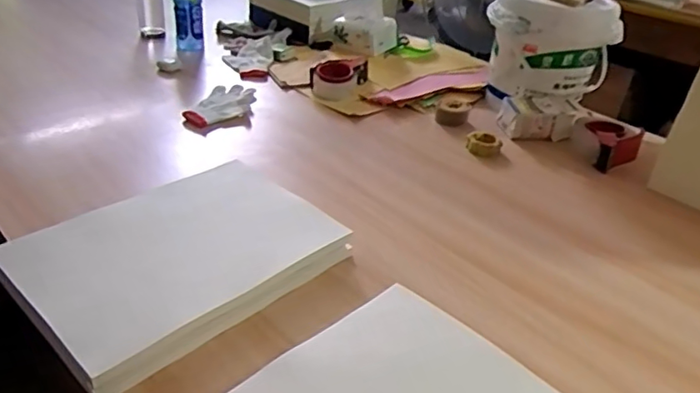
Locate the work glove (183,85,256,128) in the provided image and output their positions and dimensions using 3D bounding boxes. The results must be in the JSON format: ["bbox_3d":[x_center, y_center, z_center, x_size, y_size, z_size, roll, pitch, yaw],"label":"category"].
[{"bbox_3d":[-0.256,-0.186,1.152,0.093,0.029,0.179,15,36,14],"label":"work glove"}]

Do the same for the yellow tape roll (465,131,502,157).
[{"bbox_3d":[0.266,-0.104,1.109,0.067,0.025,0.067,4,35,-3],"label":"yellow tape roll"}]

